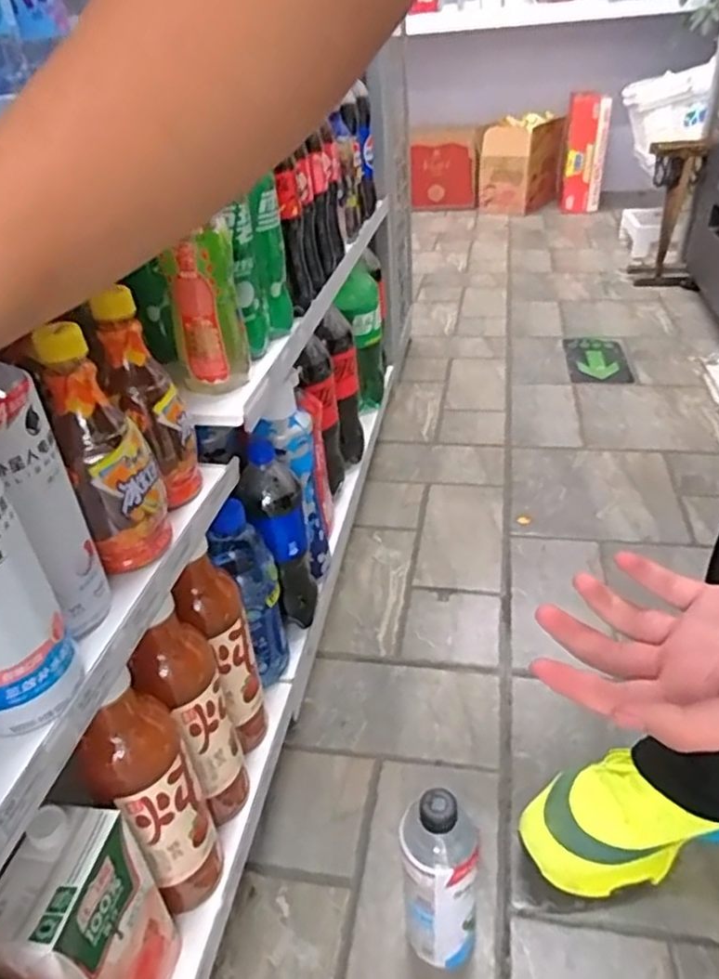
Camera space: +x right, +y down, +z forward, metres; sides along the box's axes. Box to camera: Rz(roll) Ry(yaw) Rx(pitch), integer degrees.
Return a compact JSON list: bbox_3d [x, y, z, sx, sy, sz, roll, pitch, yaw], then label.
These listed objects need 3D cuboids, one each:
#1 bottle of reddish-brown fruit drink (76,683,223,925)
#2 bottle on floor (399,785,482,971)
[{"bbox_3d":[-0.166,0.257,0.542,0.069,0.243,0.065,-3,34,2],"label":"bottle of reddish-brown fruit drink"},{"bbox_3d":[0.071,0.346,0.586,0.061,0.228,0.057,-4,35,3],"label":"bottle on floor"}]

